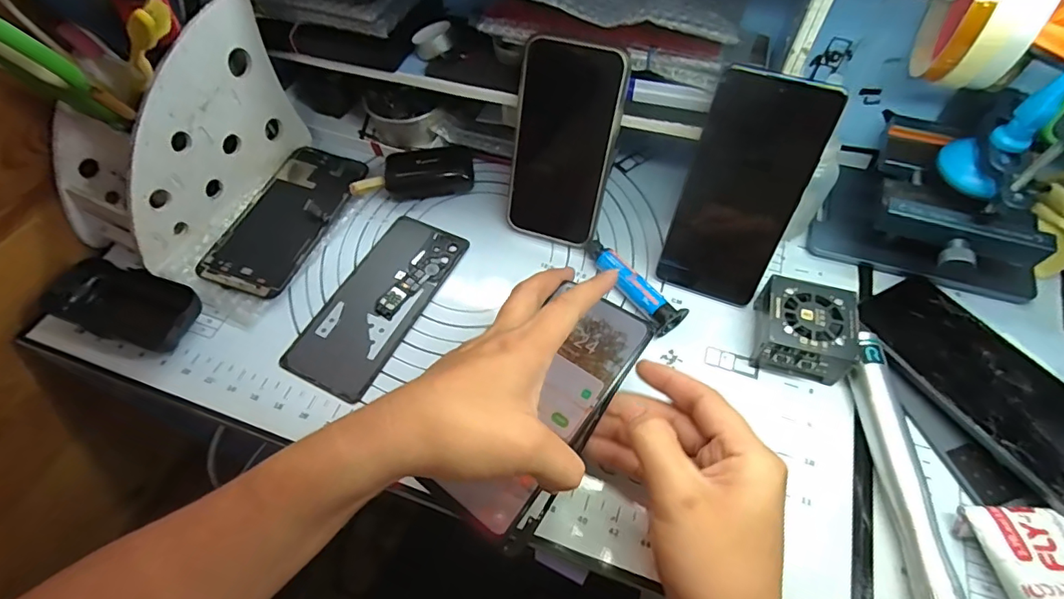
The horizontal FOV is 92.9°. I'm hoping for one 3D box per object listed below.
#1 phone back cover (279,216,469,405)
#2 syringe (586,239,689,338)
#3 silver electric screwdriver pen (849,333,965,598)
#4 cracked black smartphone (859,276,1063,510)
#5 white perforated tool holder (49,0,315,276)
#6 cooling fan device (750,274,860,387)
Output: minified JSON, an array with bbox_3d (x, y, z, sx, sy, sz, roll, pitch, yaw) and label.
[{"bbox_3d":[-0.118,-0.001,0.395,0.072,0.005,0.157,23,61,14],"label":"phone back cover"},{"bbox_3d":[0.075,-0.013,0.387,0.027,0.020,0.091,-32,63,-18],"label":"syringe"},{"bbox_3d":[0.220,0.117,0.298,0.021,0.023,0.201,2,58,2],"label":"silver electric screwdriver pen"},{"bbox_3d":[0.293,0.053,0.327,0.076,0.008,0.164,-26,51,-7],"label":"cracked black smartphone"},{"bbox_3d":[-0.281,-0.131,0.395,0.085,0.130,0.181,24,61,15],"label":"white perforated tool holder"},{"bbox_3d":[0.183,0.022,0.350,0.062,0.038,0.059,13,59,9],"label":"cooling fan device"}]

